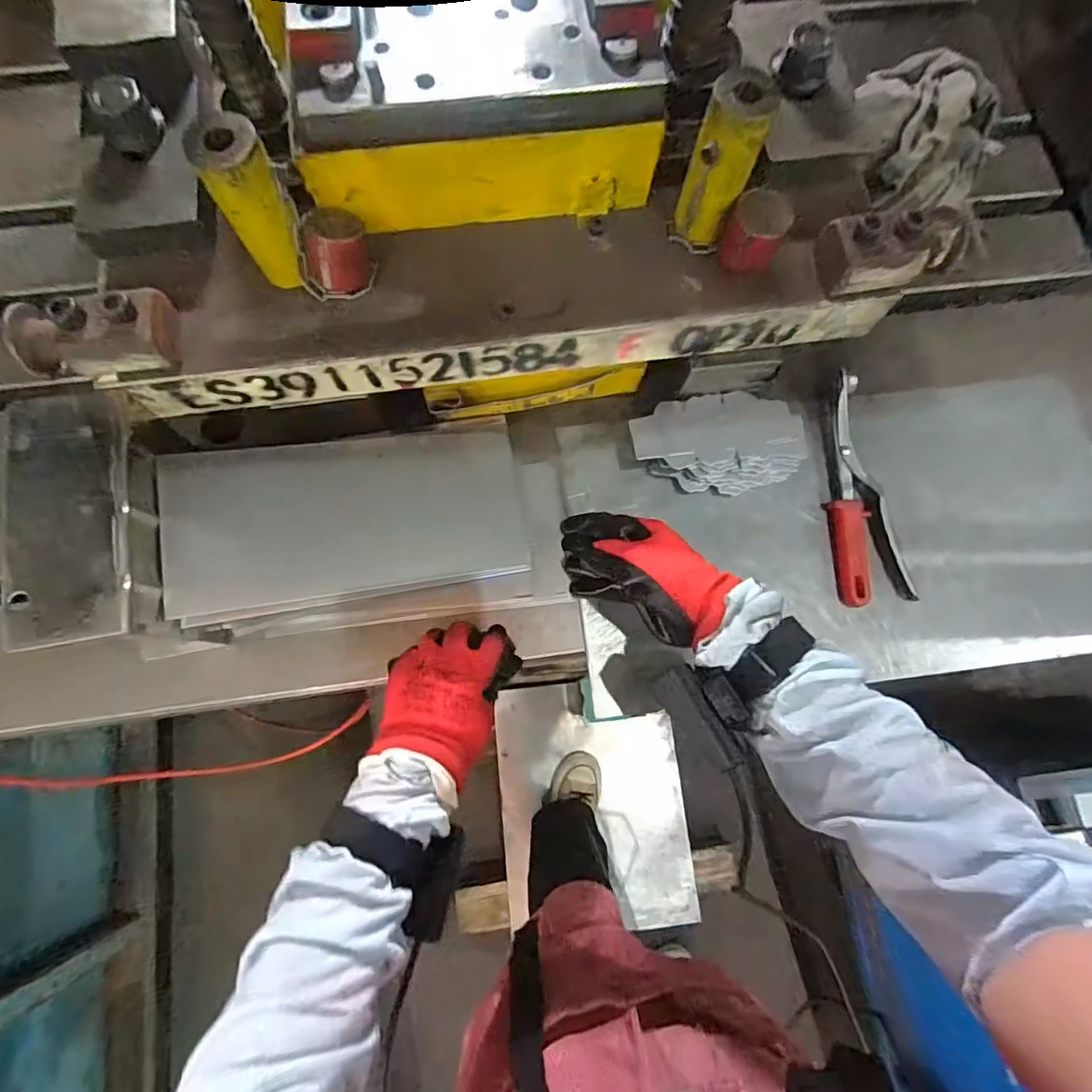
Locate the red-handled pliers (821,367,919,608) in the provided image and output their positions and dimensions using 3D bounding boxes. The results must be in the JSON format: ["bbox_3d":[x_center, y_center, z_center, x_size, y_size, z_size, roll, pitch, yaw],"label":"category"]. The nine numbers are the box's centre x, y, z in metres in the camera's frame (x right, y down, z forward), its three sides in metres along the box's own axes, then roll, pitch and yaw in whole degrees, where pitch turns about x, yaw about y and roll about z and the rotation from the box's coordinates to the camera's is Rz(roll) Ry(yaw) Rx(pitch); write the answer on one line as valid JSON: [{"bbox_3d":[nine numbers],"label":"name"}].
[{"bbox_3d":[0.267,-0.050,0.484,0.054,0.026,0.198,-9,76,-4],"label":"red-handled pliers"}]

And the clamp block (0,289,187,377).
[{"bbox_3d":[-0.287,-0.132,0.350,0.093,0.045,0.044,-13,76,-5],"label":"clamp block"}]

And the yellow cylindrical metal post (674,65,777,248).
[{"bbox_3d":[0.113,-0.247,0.360,0.041,0.093,0.041,0,76,-1],"label":"yellow cylindrical metal post"}]

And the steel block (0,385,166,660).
[{"bbox_3d":[-0.303,-0.018,0.361,0.073,0.032,0.163,-10,78,-11],"label":"steel block"}]

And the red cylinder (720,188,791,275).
[{"bbox_3d":[0.142,-0.213,0.376,0.036,0.039,0.034,0,76,-1],"label":"red cylinder"}]

